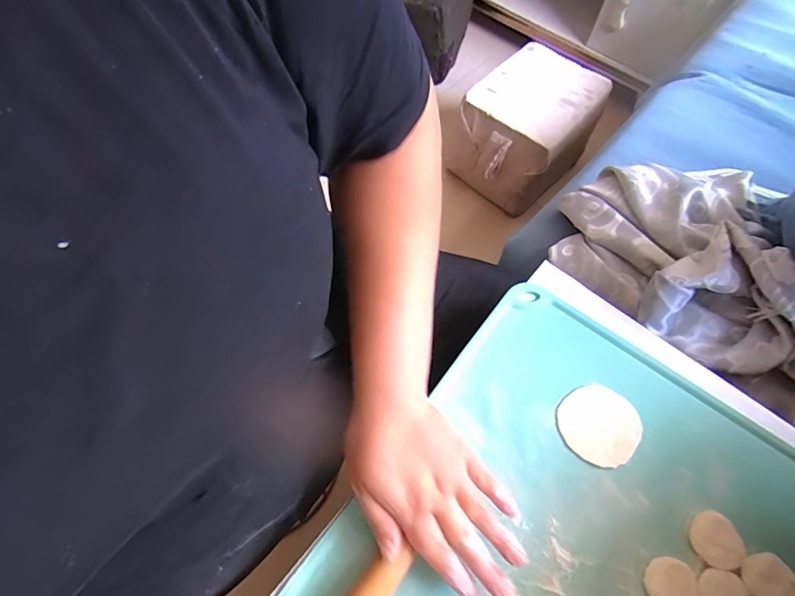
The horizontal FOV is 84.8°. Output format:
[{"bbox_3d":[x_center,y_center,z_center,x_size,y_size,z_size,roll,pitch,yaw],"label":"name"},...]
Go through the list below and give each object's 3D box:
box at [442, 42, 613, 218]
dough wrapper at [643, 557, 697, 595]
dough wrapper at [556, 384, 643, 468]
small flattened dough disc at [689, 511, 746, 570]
[{"bbox_3d":[0.330,-0.440,1.153,0.270,0.258,0.340,36,66,16],"label":"box"},{"bbox_3d":[0.199,0.211,0.319,0.032,0.008,0.038,13,63,33],"label":"dough wrapper"},{"bbox_3d":[0.175,0.108,0.376,0.066,0.005,0.065,1,60,-2],"label":"dough wrapper"},{"bbox_3d":[0.246,0.187,0.336,0.036,0.005,0.037,1,60,-2],"label":"small flattened dough disc"}]

